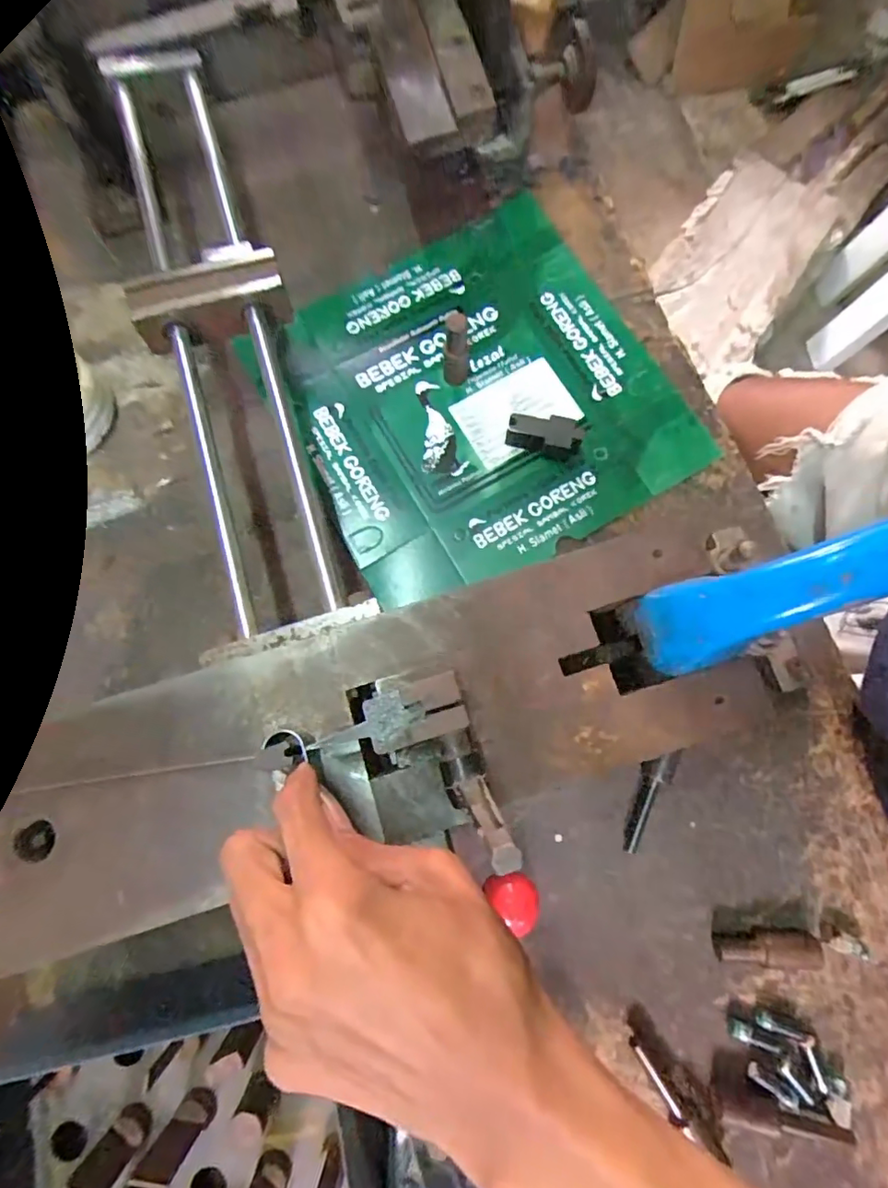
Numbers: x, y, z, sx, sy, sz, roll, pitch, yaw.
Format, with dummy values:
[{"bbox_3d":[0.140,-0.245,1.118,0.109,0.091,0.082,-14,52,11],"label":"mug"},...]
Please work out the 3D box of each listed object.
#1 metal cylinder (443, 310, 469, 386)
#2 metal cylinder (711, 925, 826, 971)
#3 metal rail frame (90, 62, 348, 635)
[{"bbox_3d":[0.009,-0.187,0.416,0.019,0.073,0.016,2,77,2],"label":"metal cylinder"},{"bbox_3d":[0.204,0.223,0.350,0.064,0.014,0.021,6,77,3],"label":"metal cylinder"},{"bbox_3d":[-0.154,-0.195,0.358,0.091,0.033,0.449,-17,77,-2],"label":"metal rail frame"}]

